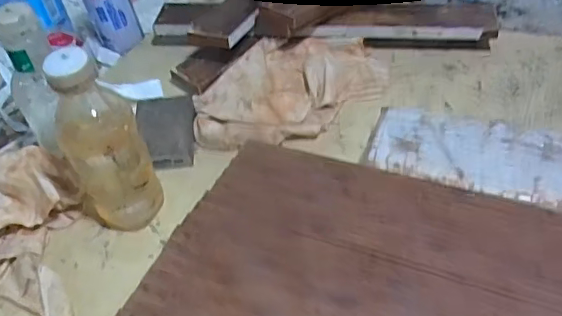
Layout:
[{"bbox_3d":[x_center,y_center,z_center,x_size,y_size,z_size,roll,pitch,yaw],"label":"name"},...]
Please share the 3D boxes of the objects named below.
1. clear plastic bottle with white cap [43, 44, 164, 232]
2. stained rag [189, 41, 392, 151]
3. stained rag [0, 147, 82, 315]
[{"bbox_3d":[-0.172,-0.015,0.541,0.073,0.207,0.076,-27,49,-19],"label":"clear plastic bottle with white cap"},{"bbox_3d":[0.012,-0.092,0.722,0.261,0.044,0.154,-35,52,-25],"label":"stained rag"},{"bbox_3d":[-0.299,0.077,0.573,0.203,0.069,0.188,-9,46,-2],"label":"stained rag"}]

